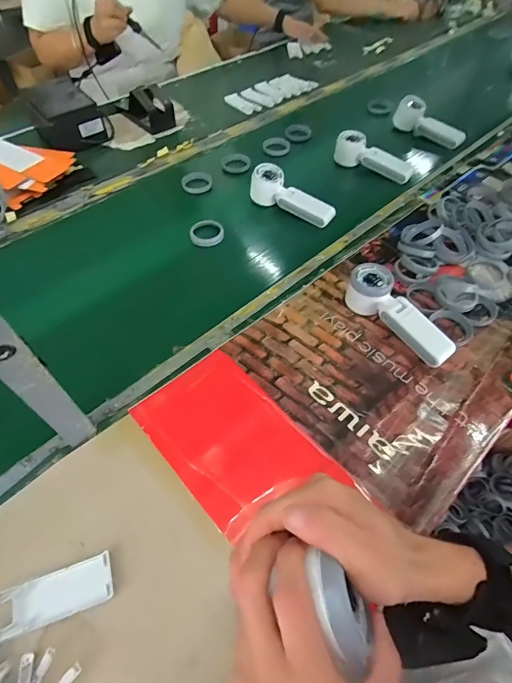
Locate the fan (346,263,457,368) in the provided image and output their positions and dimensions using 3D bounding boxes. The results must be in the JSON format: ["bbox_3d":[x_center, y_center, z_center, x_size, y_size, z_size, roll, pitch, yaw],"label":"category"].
[{"bbox_3d":[0.194,-0.037,0.529,0.055,0.053,0.169,-31,60,-21],"label":"fan"}]

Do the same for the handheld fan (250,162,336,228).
[{"bbox_3d":[0.068,-0.264,0.707,0.167,0.062,0.051,29,59,19],"label":"handheld fan"}]

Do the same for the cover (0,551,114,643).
[{"bbox_3d":[-0.182,0.230,0.349,0.102,0.018,0.039,-16,55,-12],"label":"cover"}]

